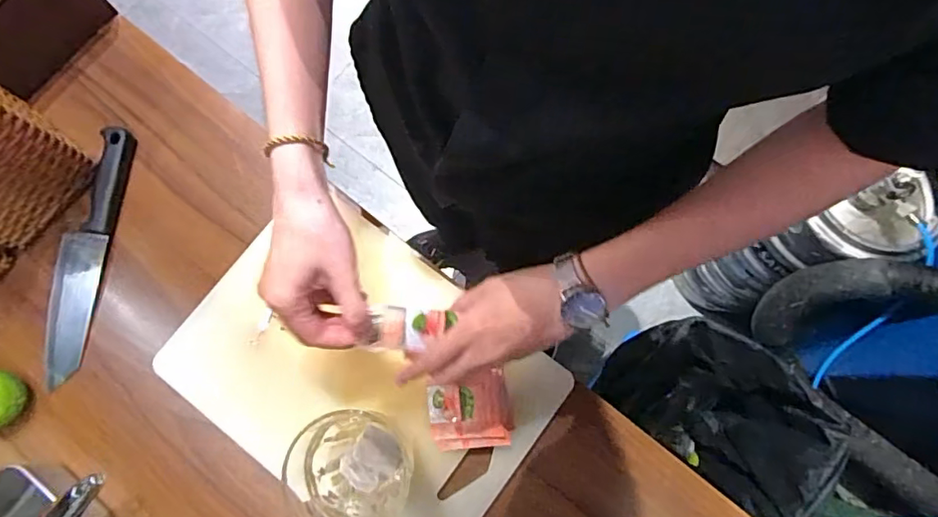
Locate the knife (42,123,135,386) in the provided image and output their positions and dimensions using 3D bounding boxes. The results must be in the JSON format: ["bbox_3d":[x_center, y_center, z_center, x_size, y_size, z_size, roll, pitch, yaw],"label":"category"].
[{"bbox_3d":[-0.403,-0.008,0.568,0.050,0.026,0.263,8,78,2],"label":"knife"}]

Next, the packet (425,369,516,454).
[{"bbox_3d":[0.001,0.149,0.527,0.076,0.030,0.066,-12,78,-2],"label":"packet"}]

